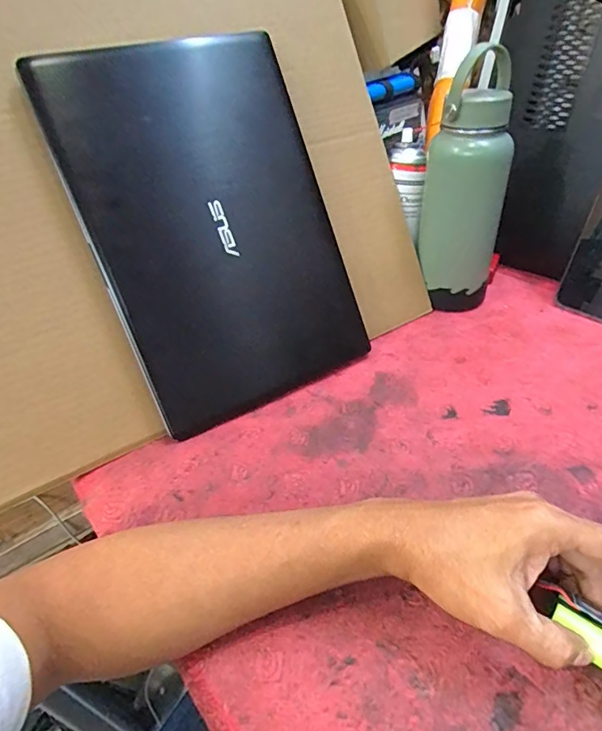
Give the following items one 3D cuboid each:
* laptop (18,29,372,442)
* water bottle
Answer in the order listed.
[{"bbox_3d":[-0.069,-0.121,0.451,0.230,0.325,0.029,-25,16,-24],"label":"laptop"},{"bbox_3d":[0.186,-0.194,0.542,0.087,0.267,0.077,8,39,17],"label":"water bottle"}]

